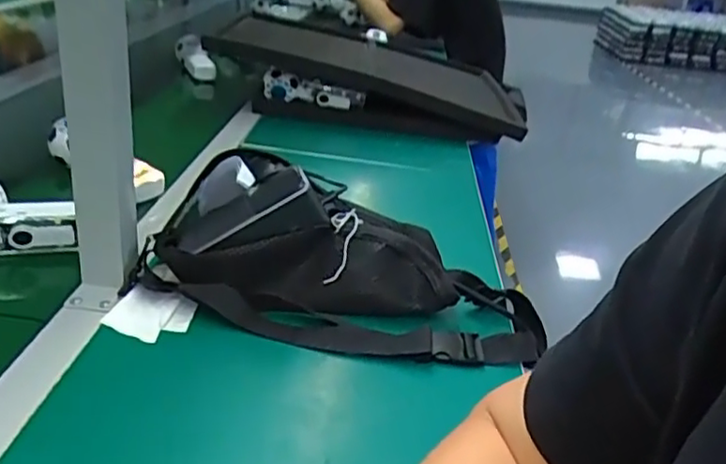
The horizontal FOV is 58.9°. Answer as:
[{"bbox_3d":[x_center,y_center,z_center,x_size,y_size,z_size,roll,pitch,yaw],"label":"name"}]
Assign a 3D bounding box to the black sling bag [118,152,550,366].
[{"bbox_3d":[-0.015,0.021,0.566,0.357,0.096,0.148,12,27,8],"label":"black sling bag"}]

